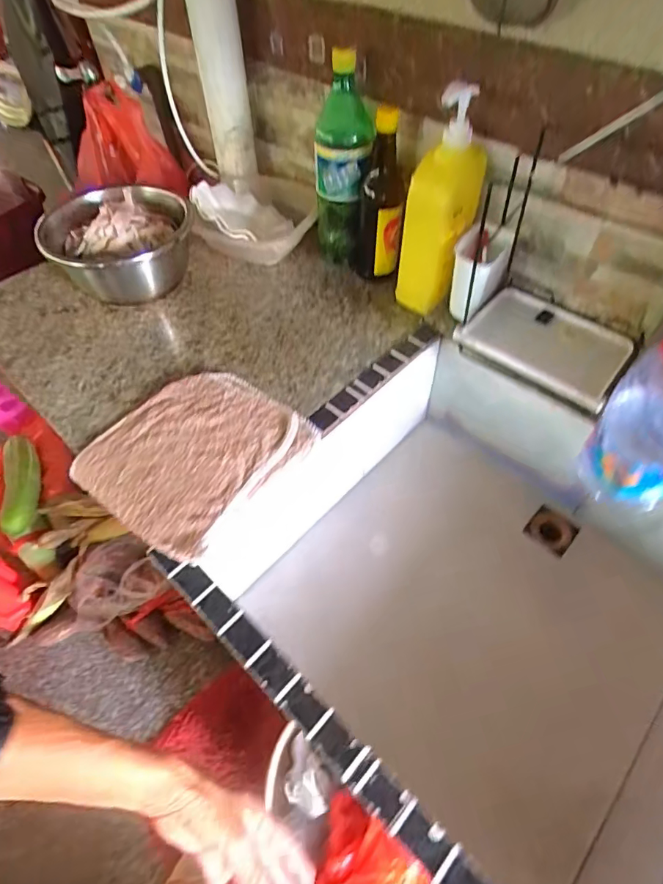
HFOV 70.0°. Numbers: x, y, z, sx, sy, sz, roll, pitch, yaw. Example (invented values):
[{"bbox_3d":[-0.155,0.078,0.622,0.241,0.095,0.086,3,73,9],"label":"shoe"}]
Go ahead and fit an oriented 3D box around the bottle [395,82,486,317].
[{"bbox_3d":[0.150,-0.318,0.662,0.095,0.299,0.056,10,57,9],"label":"bottle"}]

